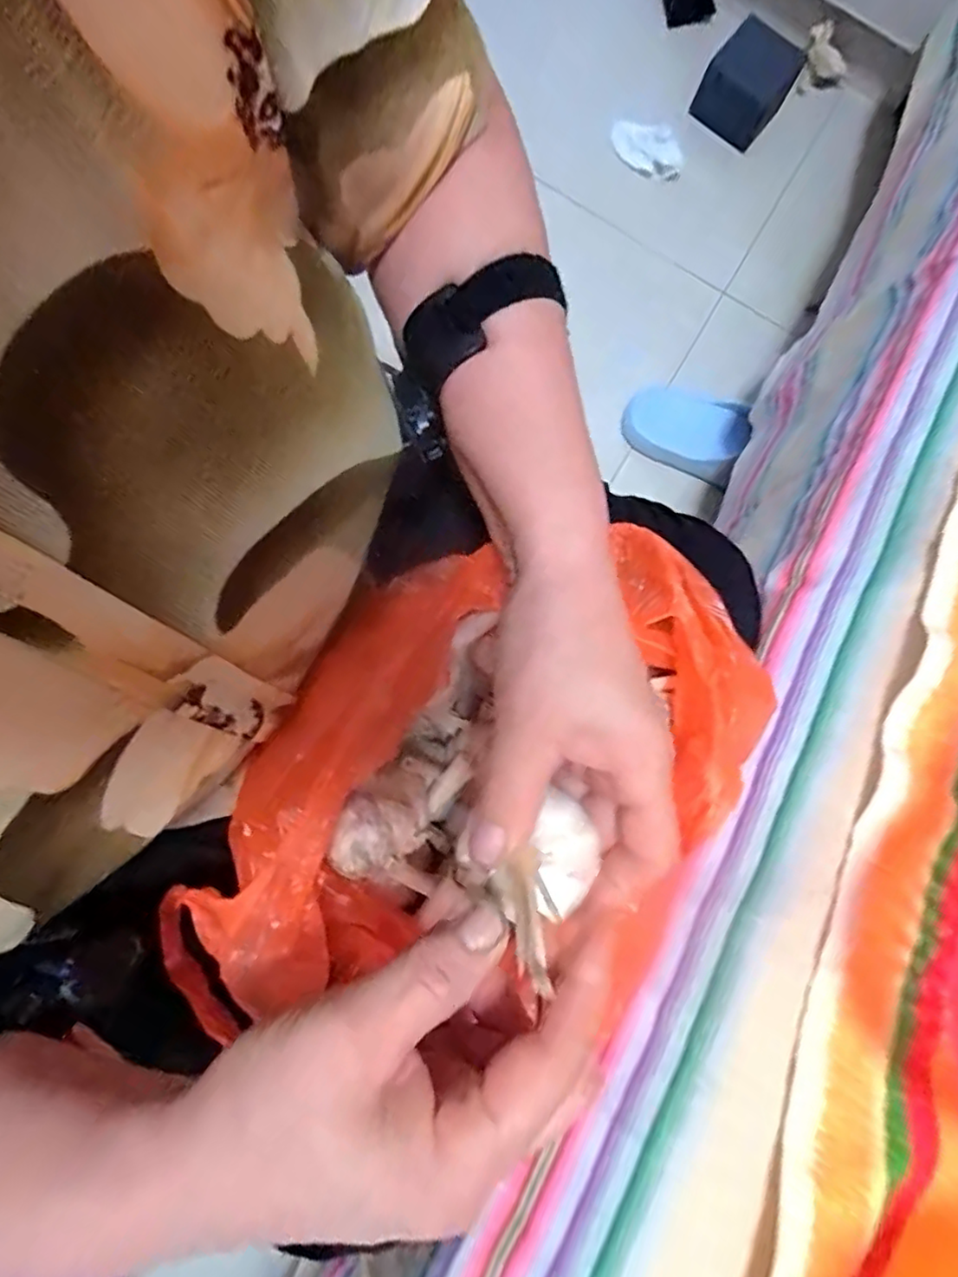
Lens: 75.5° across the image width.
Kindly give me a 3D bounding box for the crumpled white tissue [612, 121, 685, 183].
[{"bbox_3d":[0.229,-0.671,0.845,0.025,0.059,0.126,-36,79,-9],"label":"crumpled white tissue"}]

